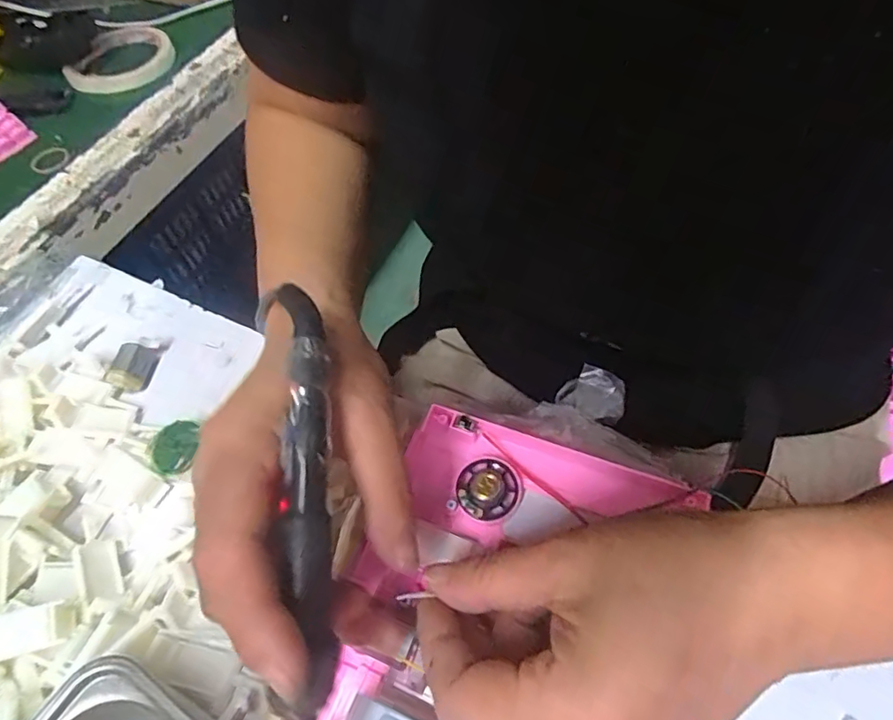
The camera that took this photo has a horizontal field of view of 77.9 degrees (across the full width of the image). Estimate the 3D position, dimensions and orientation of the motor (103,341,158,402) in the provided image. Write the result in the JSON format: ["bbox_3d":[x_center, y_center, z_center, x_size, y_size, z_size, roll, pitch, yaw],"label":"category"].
[{"bbox_3d":[-0.192,0.005,0.336,0.018,0.015,0.031,2,58,4],"label":"motor"}]

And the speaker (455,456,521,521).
[{"bbox_3d":[0.019,0.057,0.253,0.028,0.013,0.029,-1,58,2],"label":"speaker"}]

